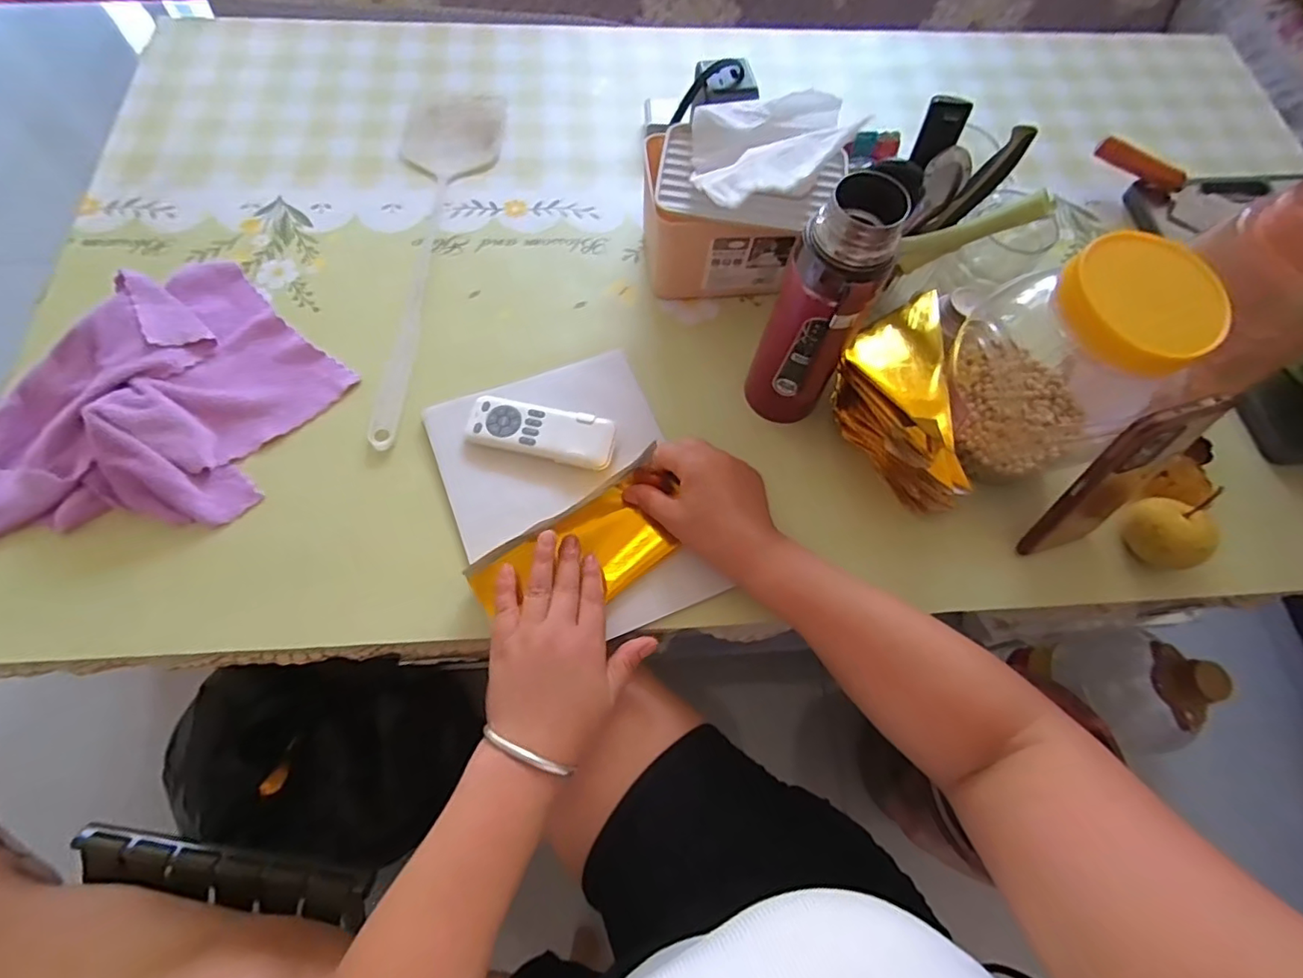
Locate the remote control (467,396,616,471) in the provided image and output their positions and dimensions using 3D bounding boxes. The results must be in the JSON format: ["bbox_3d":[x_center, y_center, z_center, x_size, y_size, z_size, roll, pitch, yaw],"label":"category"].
[{"bbox_3d":[-0.095,-0.048,0.495,0.126,0.013,0.049,13,68,2],"label":"remote control"}]

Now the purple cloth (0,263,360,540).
[{"bbox_3d":[-0.418,-0.061,0.470,0.204,0.048,0.292,28,70,8],"label":"purple cloth"}]

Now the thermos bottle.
[{"bbox_3d":[0.124,-0.126,0.430,0.067,0.203,0.060,27,69,8],"label":"thermos bottle"}]

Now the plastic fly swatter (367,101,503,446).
[{"bbox_3d":[-0.224,-0.250,0.584,0.105,0.007,0.454,1,68,-2],"label":"plastic fly swatter"}]

